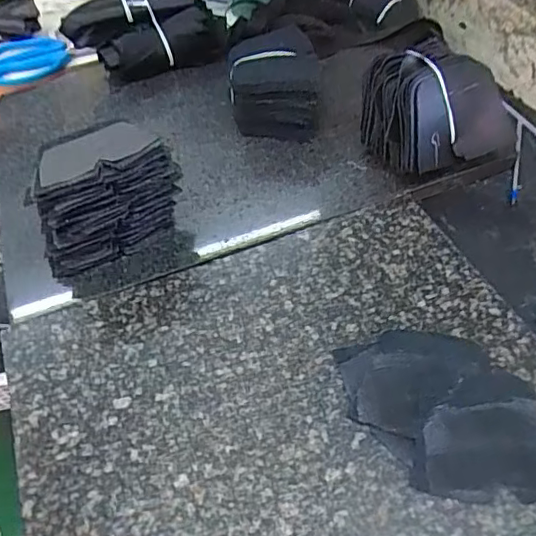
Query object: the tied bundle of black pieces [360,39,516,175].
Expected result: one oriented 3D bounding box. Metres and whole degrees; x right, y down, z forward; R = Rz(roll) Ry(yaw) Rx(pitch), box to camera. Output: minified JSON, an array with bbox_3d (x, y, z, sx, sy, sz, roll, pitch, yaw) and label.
[{"bbox_3d":[0.150,-0.141,0.500,0.117,0.089,0.090,-14,49,-8],"label":"tied bundle of black pieces"}]

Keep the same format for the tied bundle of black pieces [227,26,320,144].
[{"bbox_3d":[0.005,-0.180,0.551,0.085,0.073,0.093,-5,48,-1],"label":"tied bundle of black pieces"}]

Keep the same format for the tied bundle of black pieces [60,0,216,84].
[{"bbox_3d":[-0.143,-0.267,0.636,0.163,0.077,0.076,-15,49,-9],"label":"tied bundle of black pieces"}]

